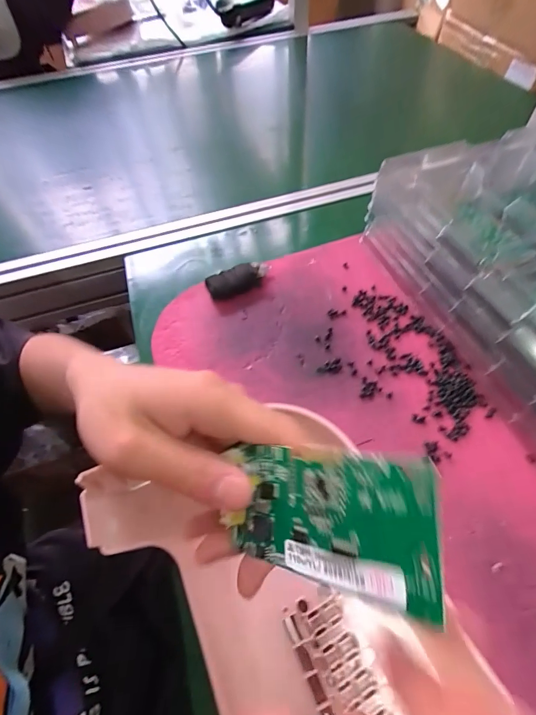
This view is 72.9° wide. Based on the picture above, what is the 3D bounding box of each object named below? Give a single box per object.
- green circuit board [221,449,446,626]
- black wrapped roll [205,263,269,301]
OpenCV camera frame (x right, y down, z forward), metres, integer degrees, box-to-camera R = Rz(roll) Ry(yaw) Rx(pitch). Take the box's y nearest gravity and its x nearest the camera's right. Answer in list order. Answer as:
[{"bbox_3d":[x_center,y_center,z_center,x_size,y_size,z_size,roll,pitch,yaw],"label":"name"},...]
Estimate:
[{"bbox_3d":[0.018,0.059,0.137,0.004,0.089,0.046,9,76,-45],"label":"green circuit board"},{"bbox_3d":[-0.031,-0.084,0.395,0.069,0.019,0.030,-30,60,-16],"label":"black wrapped roll"}]

